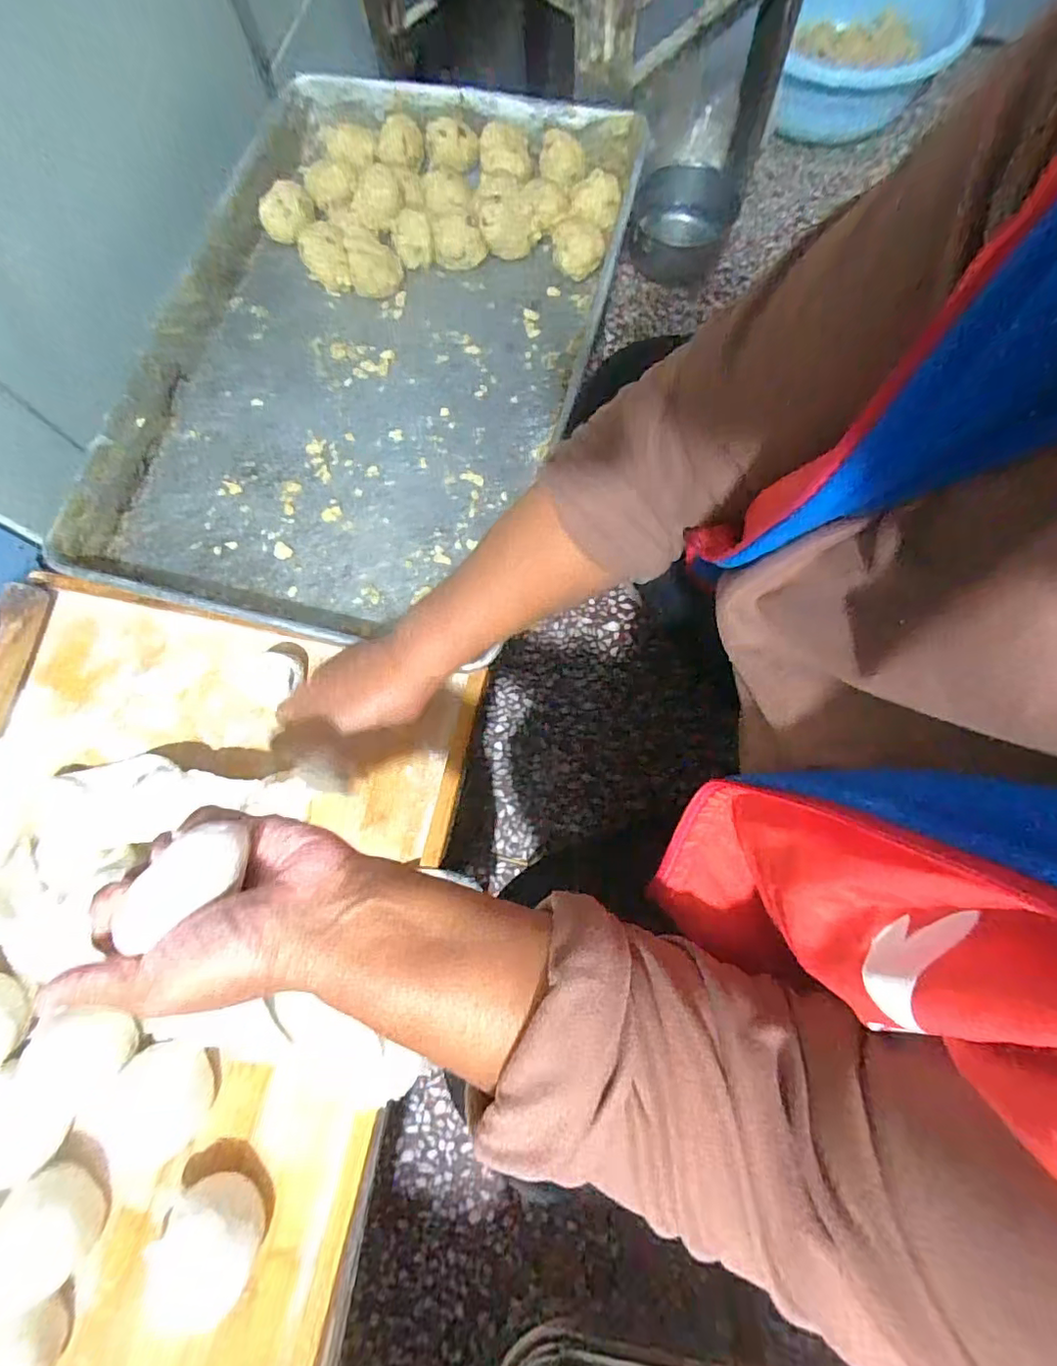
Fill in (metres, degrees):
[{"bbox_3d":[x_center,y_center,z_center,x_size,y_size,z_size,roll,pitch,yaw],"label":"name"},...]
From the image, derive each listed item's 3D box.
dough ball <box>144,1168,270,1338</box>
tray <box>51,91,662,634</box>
[{"bbox_3d":[-0.214,0.378,0.375,0.064,0.043,0.065,0,76,1],"label":"dough ball"},{"bbox_3d":[-0.152,-0.331,0.536,0.396,0.054,0.582,13,77,4],"label":"tray"}]

